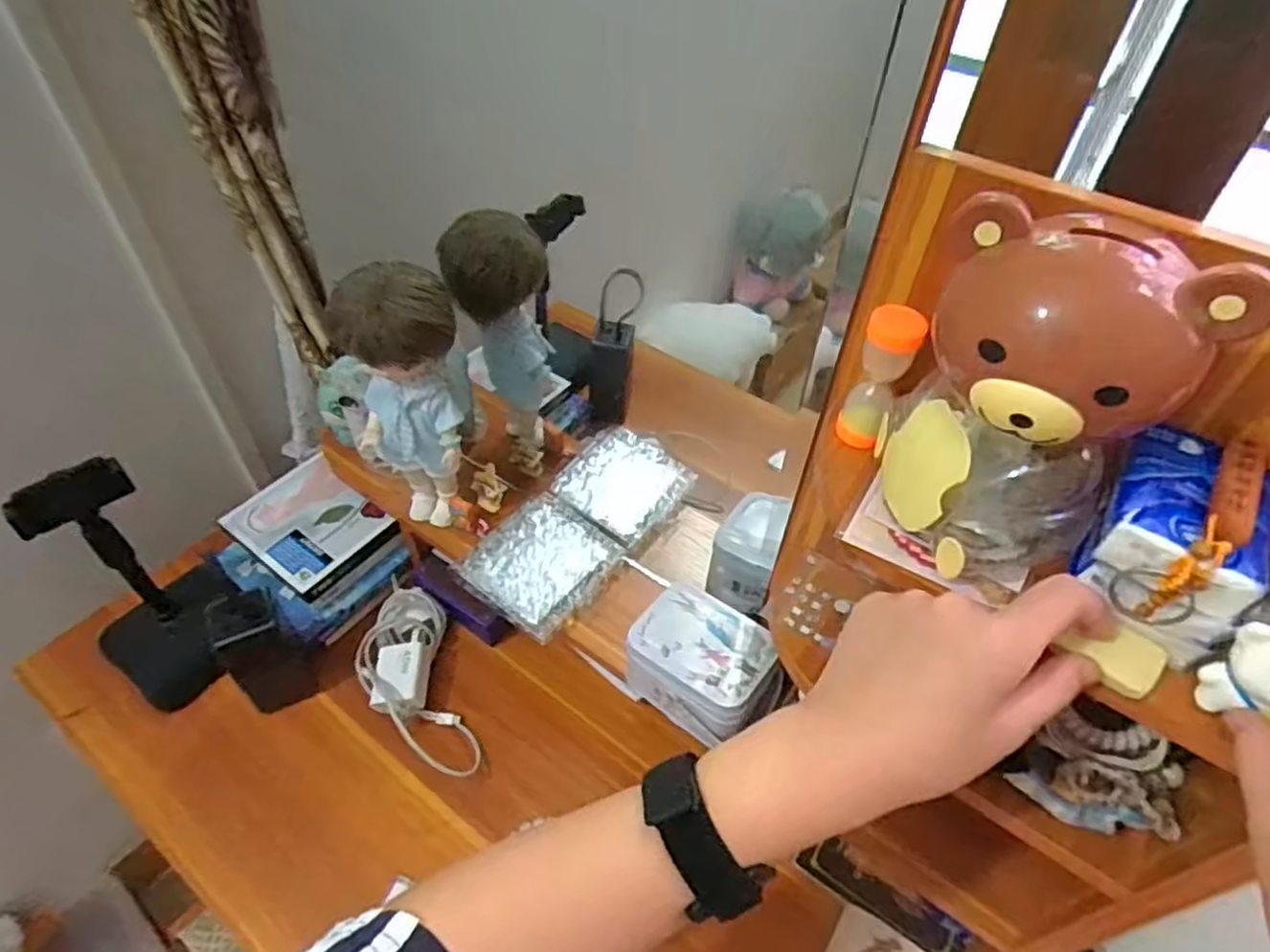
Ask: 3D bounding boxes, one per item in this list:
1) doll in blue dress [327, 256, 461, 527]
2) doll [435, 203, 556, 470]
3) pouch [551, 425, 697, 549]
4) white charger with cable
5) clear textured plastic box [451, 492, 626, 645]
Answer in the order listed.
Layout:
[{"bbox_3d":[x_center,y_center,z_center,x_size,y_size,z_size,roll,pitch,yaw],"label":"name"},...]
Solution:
[{"bbox_3d":[-0.191,-0.066,0.619,0.088,0.244,0.079,-11,51,-14],"label":"doll in blue dress"},{"bbox_3d":[-0.118,-0.119,0.668,0.070,0.235,0.080,8,49,2],"label":"doll"},{"bbox_3d":[-0.011,0.007,0.719,0.111,0.023,0.125,32,54,21],"label":"pouch"},{"bbox_3d":[-0.214,0.195,0.691,0.087,0.038,0.192,-14,52,-16],"label":"white charger with cable"},{"bbox_3d":[-0.085,0.077,0.651,0.107,0.022,0.114,32,54,22],"label":"clear textured plastic box"}]

